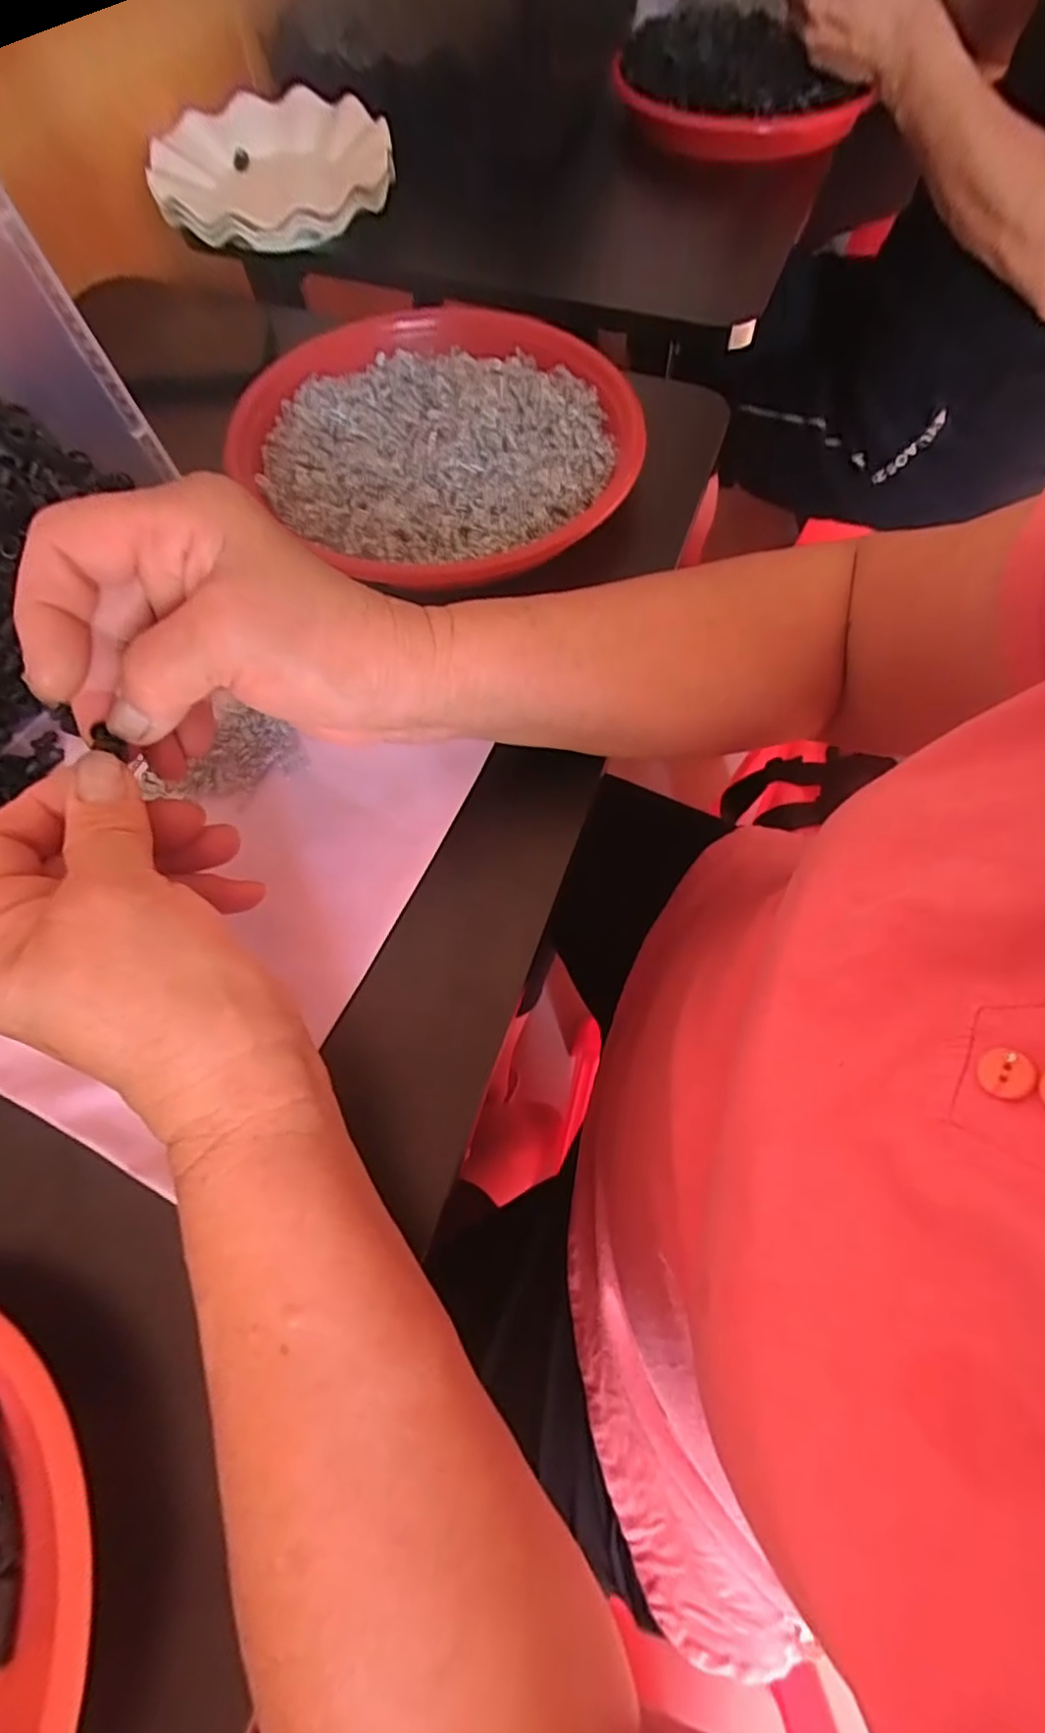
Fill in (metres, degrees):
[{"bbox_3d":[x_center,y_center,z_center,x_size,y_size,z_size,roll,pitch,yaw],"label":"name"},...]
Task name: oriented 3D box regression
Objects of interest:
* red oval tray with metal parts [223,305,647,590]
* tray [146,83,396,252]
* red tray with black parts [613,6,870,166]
[{"bbox_3d":[-0.047,-0.257,0.391,0.214,0.026,0.230,-40,70,-16],"label":"red oval tray with metal parts"},{"bbox_3d":[-0.192,-0.541,0.517,0.183,0.038,0.178,-4,65,0],"label":"tray"},{"bbox_3d":[0.173,-0.691,0.577,0.194,0.057,0.212,-8,65,-3],"label":"red tray with black parts"}]

